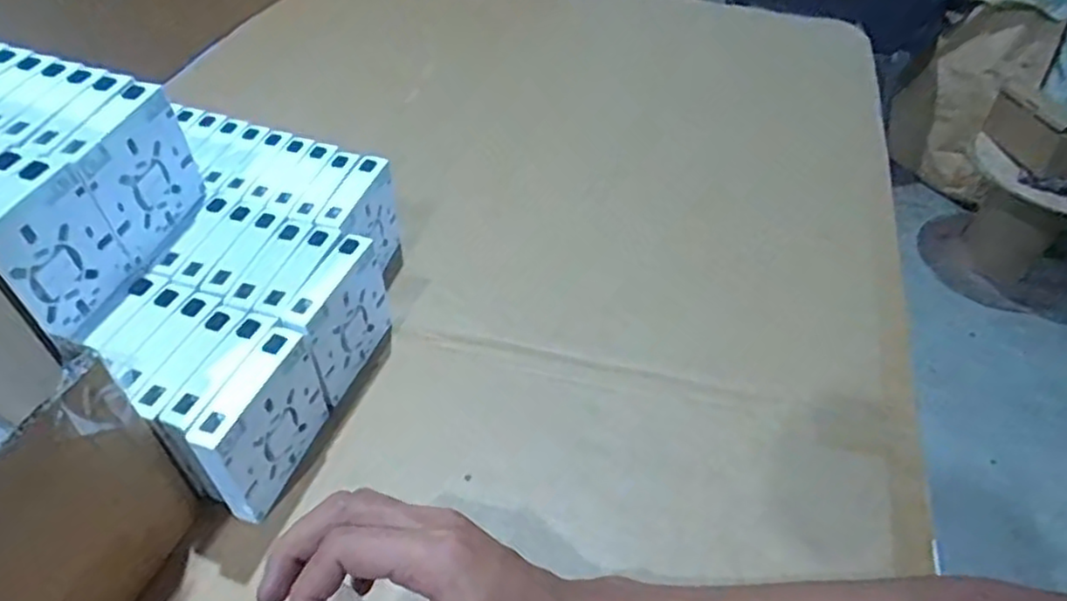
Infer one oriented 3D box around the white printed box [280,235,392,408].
[{"bbox_3d":[-0.132,0.013,0.481,0.023,0.083,0.087,15,48,12],"label":"white printed box"}]

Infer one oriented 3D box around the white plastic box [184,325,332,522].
[{"bbox_3d":[-0.161,0.074,0.417,0.023,0.081,0.091,15,48,12],"label":"white plastic box"}]

